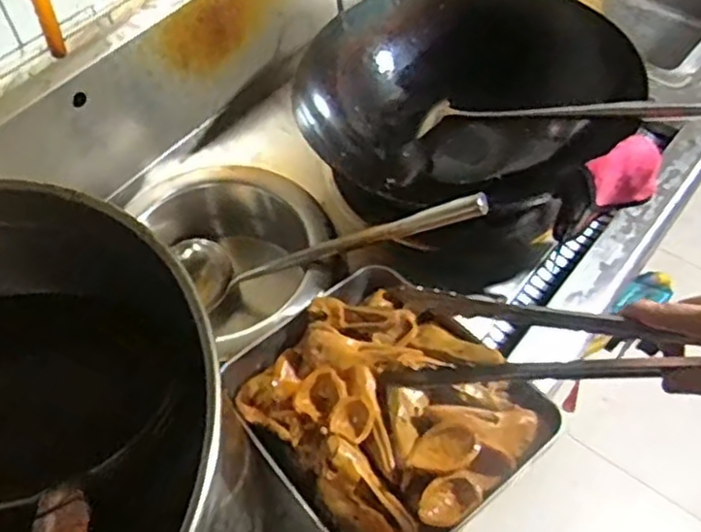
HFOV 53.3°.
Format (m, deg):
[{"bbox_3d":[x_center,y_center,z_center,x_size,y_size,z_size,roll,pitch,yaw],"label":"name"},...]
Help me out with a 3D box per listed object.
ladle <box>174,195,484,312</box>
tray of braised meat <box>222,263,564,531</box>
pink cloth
[{"bbox_3d":[-0.041,-0.022,0.837,0.449,0.082,0.088,-11,47,35],"label":"ladle"},{"bbox_3d":[0.029,0.135,0.714,0.241,0.069,0.286,-34,59,-19],"label":"tray of braised meat"},{"bbox_3d":[0.294,-0.098,0.755,0.085,0.068,0.038,-24,56,-13],"label":"pink cloth"}]

